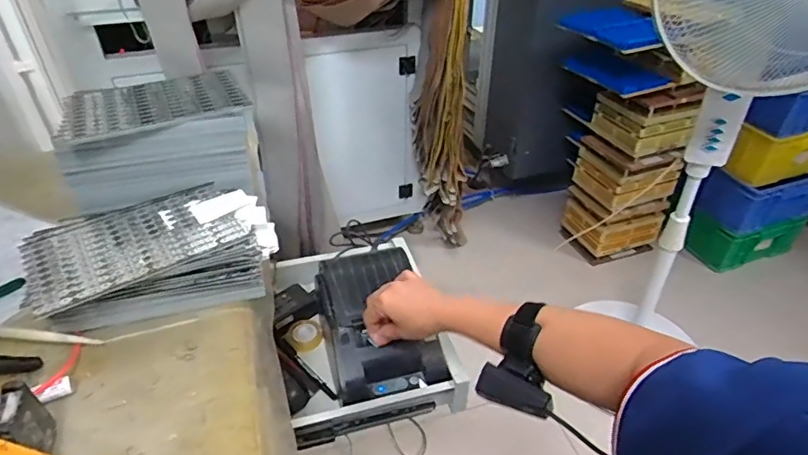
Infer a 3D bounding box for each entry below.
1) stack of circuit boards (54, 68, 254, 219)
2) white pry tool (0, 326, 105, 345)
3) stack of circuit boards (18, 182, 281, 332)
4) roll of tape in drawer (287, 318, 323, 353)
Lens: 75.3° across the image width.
[{"bbox_3d":[-0.289,-0.110,0.633,0.204,0.100,0.134,-11,39,-15],"label":"stack of circuit boards"},{"bbox_3d":[-0.353,0.101,0.489,0.144,0.005,0.014,5,38,6],"label":"white pry tool"},{"bbox_3d":[-0.252,0.026,0.545,0.231,0.056,0.147,-16,41,-21],"label":"stack of circuit boards"},{"bbox_3d":[-0.144,0.158,0.767,0.049,0.014,0.055,-14,40,-19],"label":"roll of tape in drawer"}]

